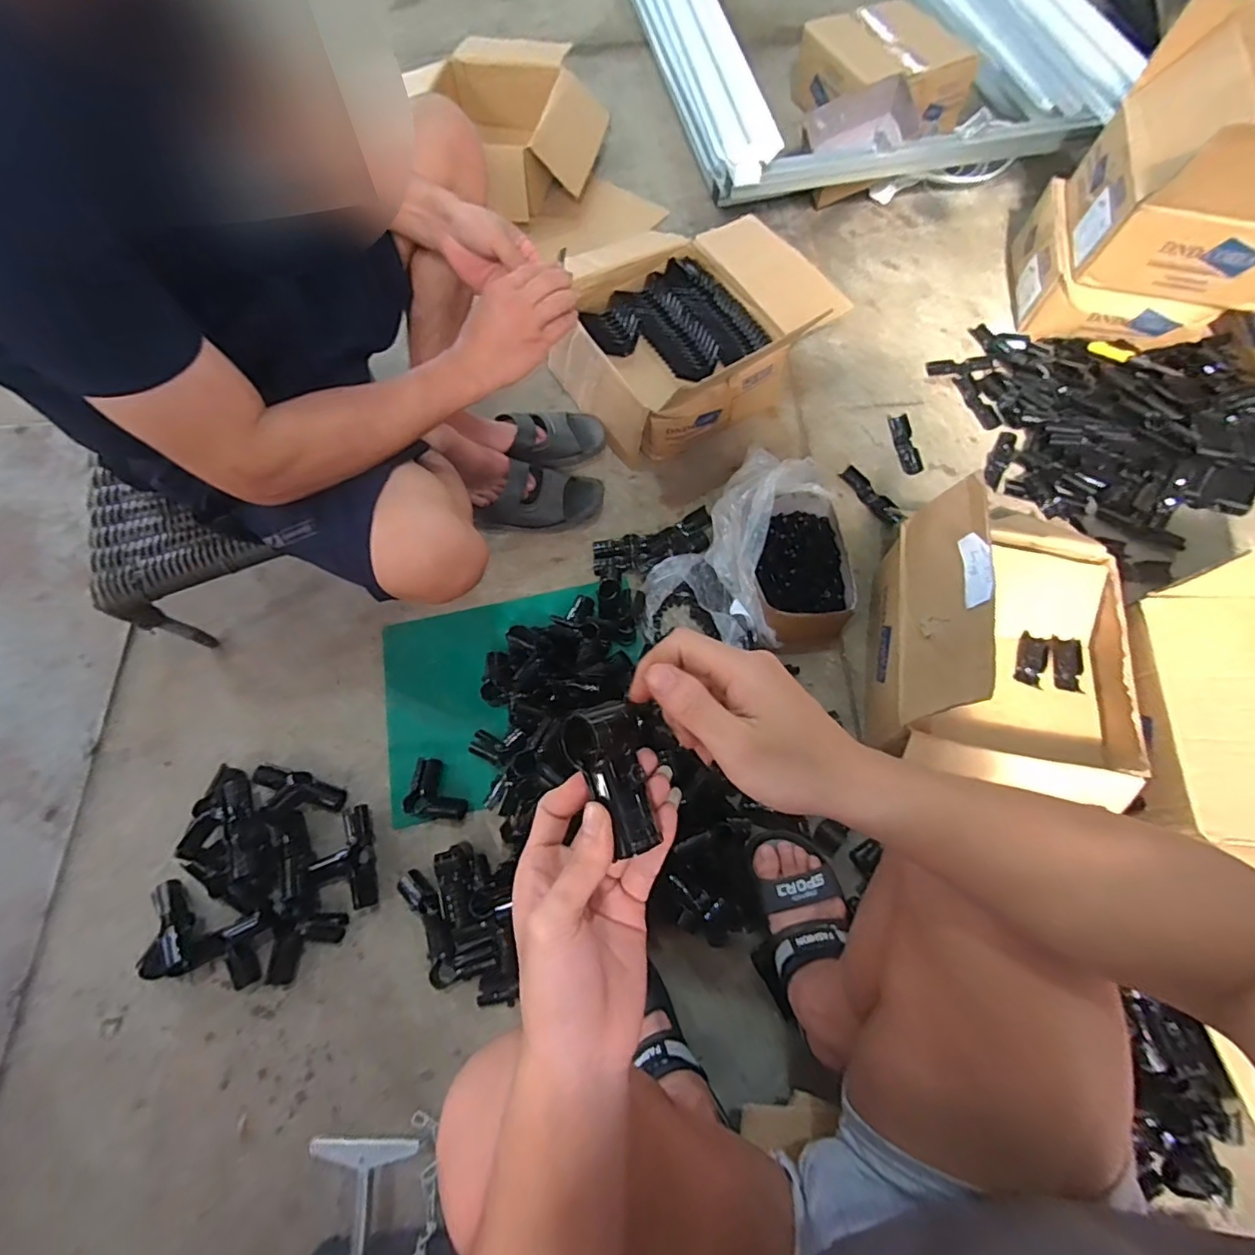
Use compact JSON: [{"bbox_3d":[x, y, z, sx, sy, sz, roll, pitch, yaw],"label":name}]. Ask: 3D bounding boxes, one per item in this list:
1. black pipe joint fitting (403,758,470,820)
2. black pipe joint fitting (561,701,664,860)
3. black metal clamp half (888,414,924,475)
[{"bbox_3d":[-0.268,0.227,0.807,0.089,0.048,0.082,6,68,4],"label":"black pipe joint fitting"},{"bbox_3d":[-0.008,0.082,0.322,0.045,0.031,0.076,-18,84,-31],"label":"black pipe joint fitting"},{"bbox_3d":[0.502,-0.332,1.034,0.033,0.013,0.122,-7,67,-2],"label":"black metal clamp half"}]

